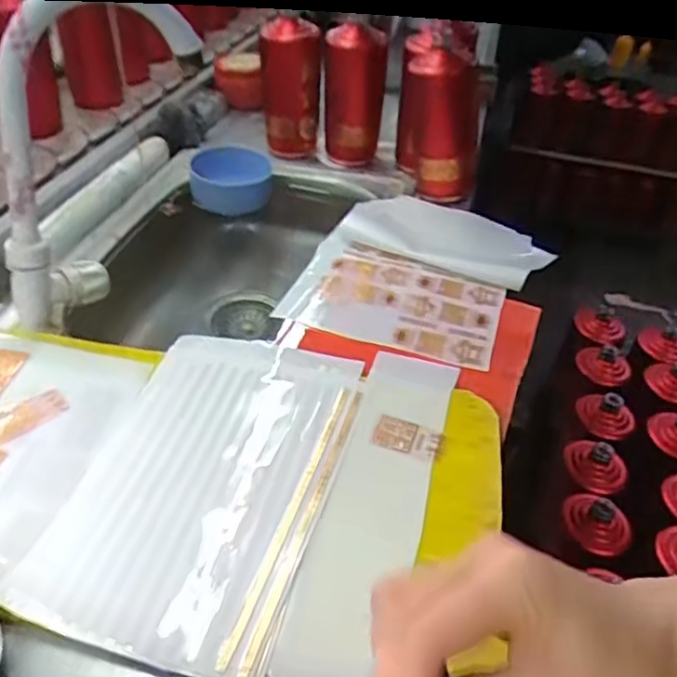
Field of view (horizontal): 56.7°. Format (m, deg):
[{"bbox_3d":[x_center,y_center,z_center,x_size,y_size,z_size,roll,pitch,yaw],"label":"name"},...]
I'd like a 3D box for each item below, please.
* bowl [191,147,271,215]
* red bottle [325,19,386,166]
[{"bbox_3d":[-0.145,-0.219,0.860,0.107,0.055,0.125,0,41,-8],"label":"bowl"},{"bbox_3d":[0.021,-0.331,0.874,0.082,0.178,0.072,6,40,0],"label":"red bottle"}]

